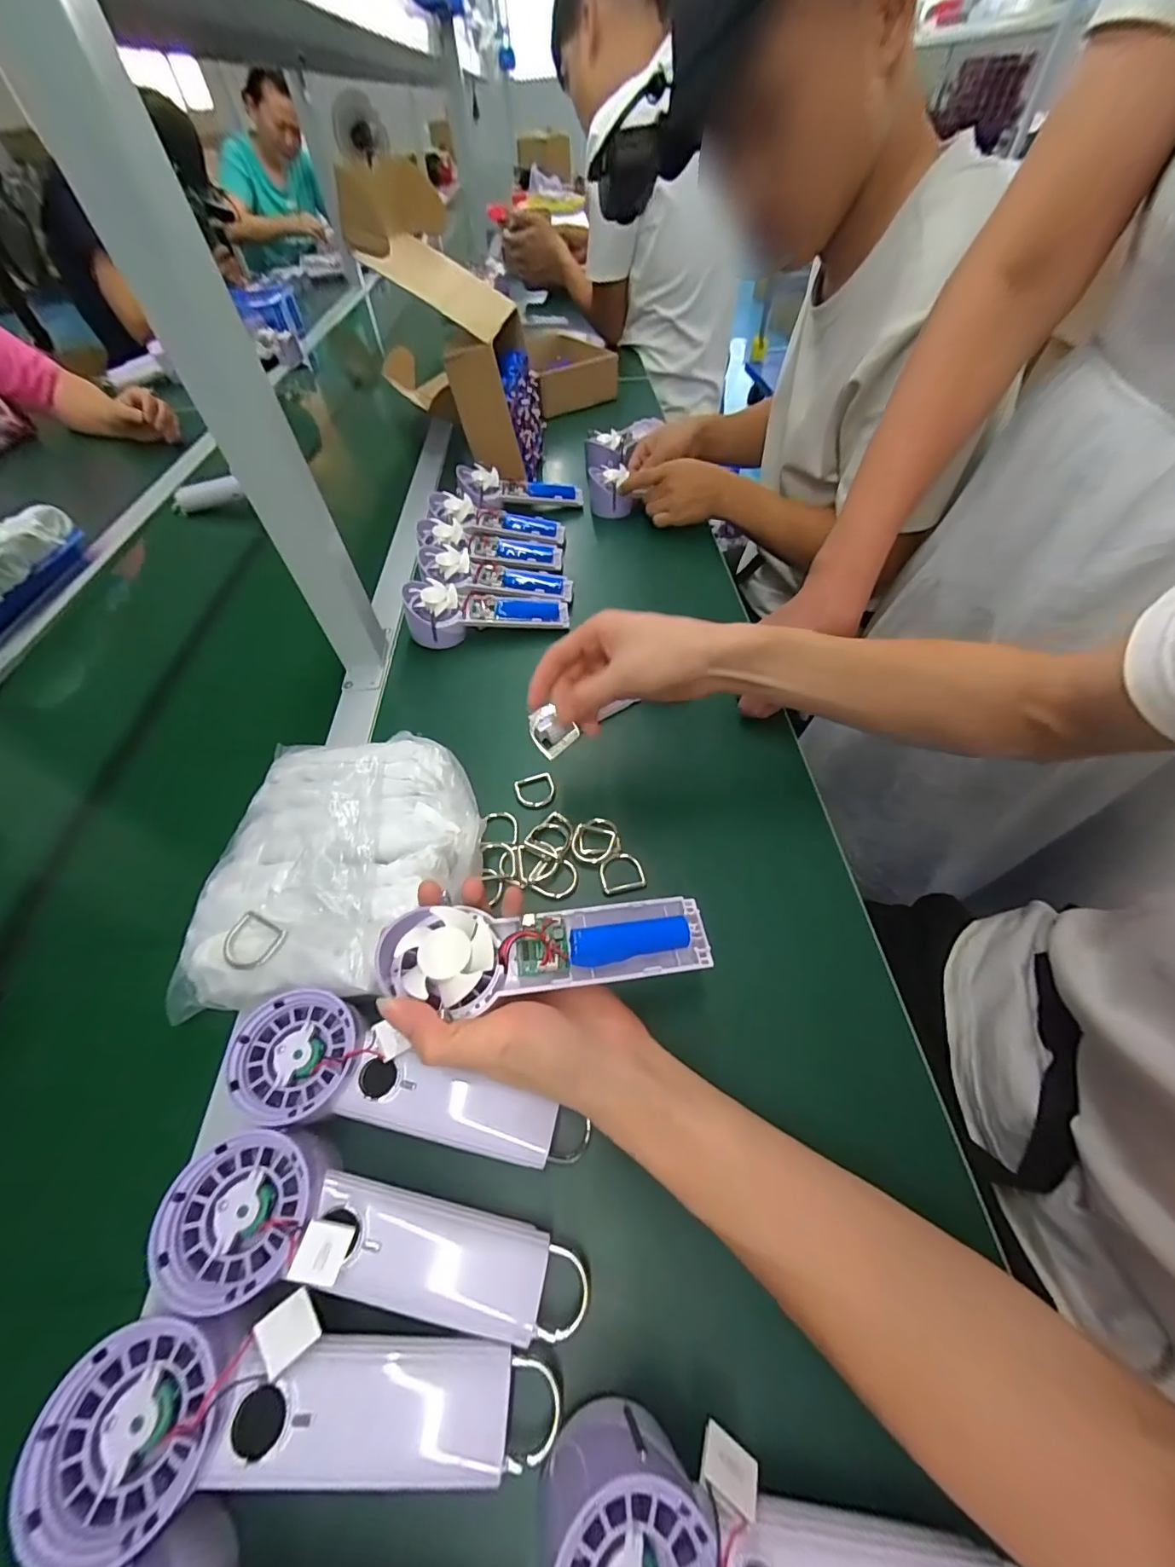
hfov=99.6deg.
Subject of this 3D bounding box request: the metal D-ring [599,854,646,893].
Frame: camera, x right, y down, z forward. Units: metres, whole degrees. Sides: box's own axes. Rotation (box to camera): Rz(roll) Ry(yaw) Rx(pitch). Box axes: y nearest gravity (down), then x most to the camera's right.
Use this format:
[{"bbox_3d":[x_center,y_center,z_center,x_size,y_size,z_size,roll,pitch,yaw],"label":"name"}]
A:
[{"bbox_3d":[0.026,0.067,0.376,0.033,0.009,0.034,-7,54,-1],"label":"metal D-ring"}]

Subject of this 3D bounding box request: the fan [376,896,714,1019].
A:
[{"bbox_3d":[-0.021,0.091,0.271,0.174,0.029,0.048,-1,53,-11],"label":"fan"}]

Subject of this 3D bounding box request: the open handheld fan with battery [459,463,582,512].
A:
[{"bbox_3d":[-0.094,-0.419,0.713,0.174,0.030,0.061,-2,52,-16],"label":"open handheld fan with battery"}]

